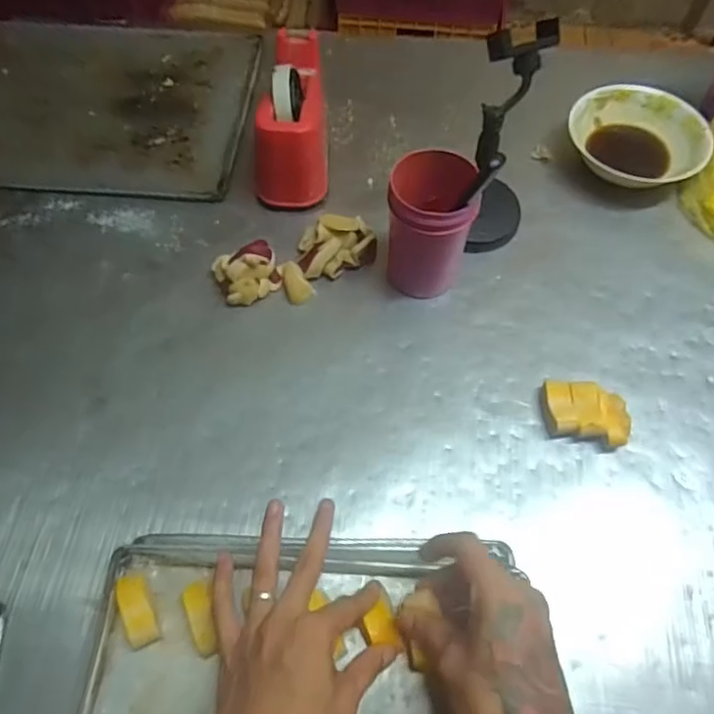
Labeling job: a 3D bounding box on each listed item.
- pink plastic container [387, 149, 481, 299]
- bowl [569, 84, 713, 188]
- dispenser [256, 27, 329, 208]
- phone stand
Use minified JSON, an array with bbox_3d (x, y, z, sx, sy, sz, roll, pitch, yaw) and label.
[{"bbox_3d":[0.079,-0.138,0.629,0.081,0.128,0.097,6,61,5],"label":"pink plastic container"},{"bbox_3d":[0.353,-0.282,0.762,0.168,0.052,0.135,3,62,4],"label":"bowl"},{"bbox_3d":[-0.074,-0.291,0.721,0.078,0.113,0.203,6,61,5],"label":"dispenser"},{"bbox_3d":[0.162,-0.227,0.638,0.082,0.223,0.109,-3,61,-1],"label":"phone stand"}]

